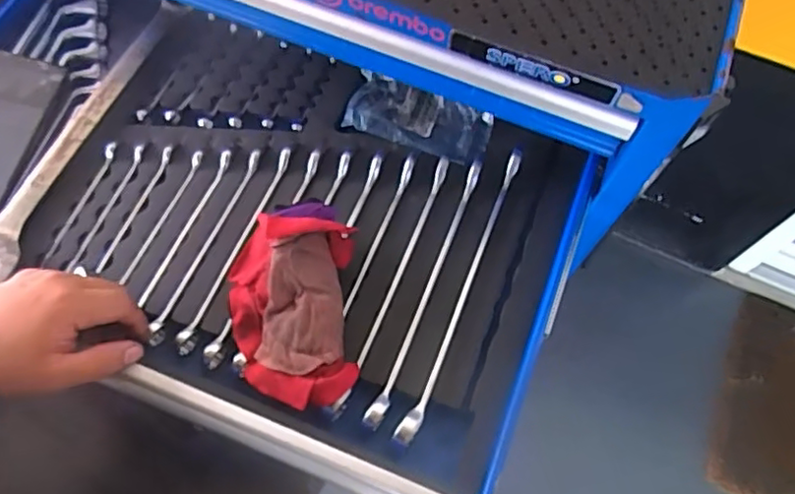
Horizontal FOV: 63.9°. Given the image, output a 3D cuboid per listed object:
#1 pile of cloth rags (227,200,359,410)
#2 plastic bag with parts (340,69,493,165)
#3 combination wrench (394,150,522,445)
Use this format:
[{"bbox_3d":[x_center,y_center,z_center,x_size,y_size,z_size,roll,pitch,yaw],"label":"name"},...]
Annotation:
[{"bbox_3d":[-0.085,0.043,0.497,0.097,0.061,0.151,-1,66,-4],"label":"pile of cloth rags"},{"bbox_3d":[0.020,-0.120,0.609,0.135,0.021,0.073,19,66,5],"label":"plastic bag with parts"},{"bbox_3d":[0.056,0.034,0.539,0.015,0.025,0.276,22,66,6],"label":"combination wrench"}]

